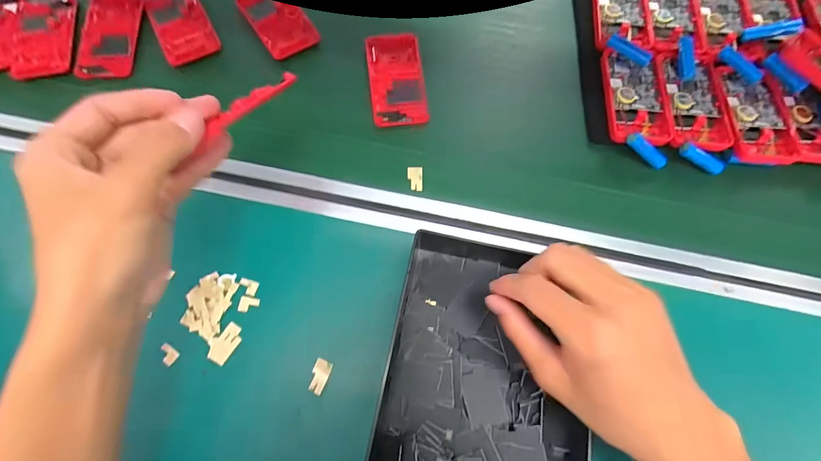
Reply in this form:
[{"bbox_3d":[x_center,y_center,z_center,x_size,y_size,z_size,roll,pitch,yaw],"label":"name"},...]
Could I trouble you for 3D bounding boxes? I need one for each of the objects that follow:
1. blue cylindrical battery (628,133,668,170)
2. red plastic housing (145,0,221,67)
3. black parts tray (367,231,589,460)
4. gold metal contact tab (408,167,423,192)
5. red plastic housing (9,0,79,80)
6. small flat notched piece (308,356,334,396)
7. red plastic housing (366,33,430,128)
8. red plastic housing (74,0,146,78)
[{"bbox_3d":[0.253,-0.083,0.396,0.058,0.011,0.016,32,70,-14],"label":"blue cylindrical battery"},{"bbox_3d":[-0.280,-0.254,0.457,0.061,0.006,0.117,-26,73,-11],"label":"red plastic housing"},{"bbox_3d":[0.060,0.146,0.308,0.168,0.029,0.283,10,69,2],"label":"black parts tray"},{"bbox_3d":[0.005,-0.055,0.399,0.016,0.004,0.028,0,69,-2],"label":"gold metal contact tab"},{"bbox_3d":[-0.434,-0.234,0.448,0.059,0.010,0.129,-13,70,-7],"label":"red plastic housing"},{"bbox_3d":[-0.080,0.129,0.330,0.015,0.004,0.028,19,70,5],"label":"small flat notched piece"},{"bbox_3d":[-0.016,-0.177,0.435,0.062,0.012,0.123,-6,70,-4],"label":"red plastic housing"},{"bbox_3d":[-0.360,-0.237,0.447,0.066,0.008,0.119,-2,70,-3],"label":"red plastic housing"}]

